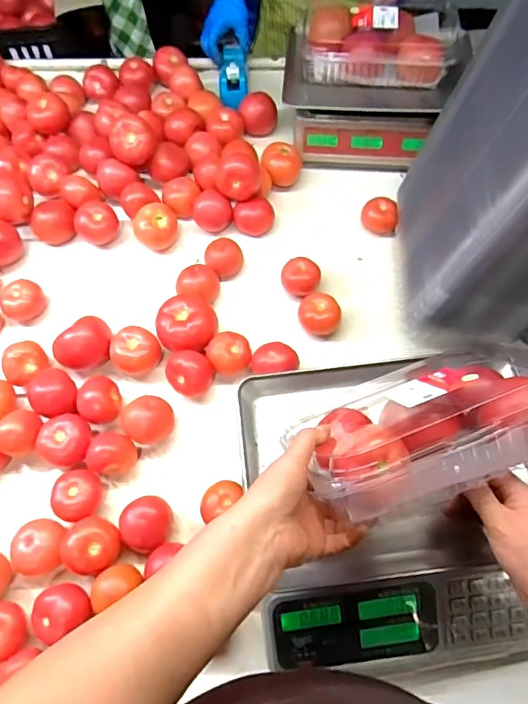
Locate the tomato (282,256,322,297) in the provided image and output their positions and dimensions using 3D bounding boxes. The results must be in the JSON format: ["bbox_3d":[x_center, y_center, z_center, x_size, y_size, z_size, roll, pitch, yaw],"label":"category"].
[{"bbox_3d":[0.060,-0.119,0.802,0.061,0.054,0.055,7,63,5],"label":"tomato"}]

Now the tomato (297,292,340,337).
[{"bbox_3d":[0.086,-0.054,0.770,0.064,0.046,0.066,-12,63,-5],"label":"tomato"}]

